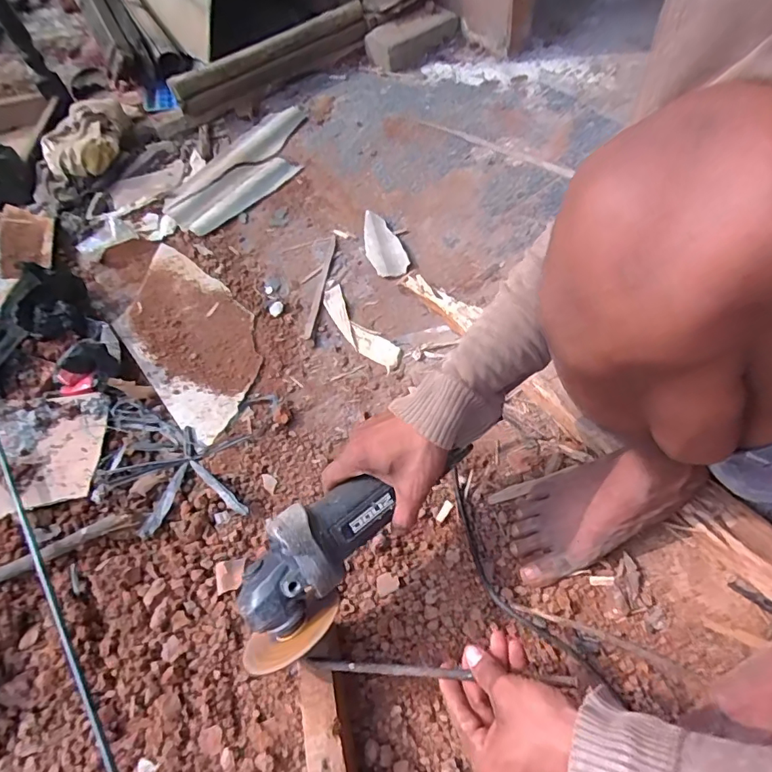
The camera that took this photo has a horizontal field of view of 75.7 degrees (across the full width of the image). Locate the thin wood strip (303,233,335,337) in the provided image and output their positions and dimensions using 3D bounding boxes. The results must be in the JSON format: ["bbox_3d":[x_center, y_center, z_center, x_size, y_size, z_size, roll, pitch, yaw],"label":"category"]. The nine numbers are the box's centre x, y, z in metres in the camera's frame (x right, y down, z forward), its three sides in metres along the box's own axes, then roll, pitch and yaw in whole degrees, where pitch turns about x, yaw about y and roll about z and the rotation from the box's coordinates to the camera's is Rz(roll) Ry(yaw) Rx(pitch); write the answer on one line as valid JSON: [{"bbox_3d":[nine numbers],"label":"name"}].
[{"bbox_3d":[-0.106,-0.169,0.828,0.015,0.006,0.228,-4,56,21],"label":"thin wood strip"}]

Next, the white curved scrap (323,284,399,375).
[{"bbox_3d":[-0.045,-0.093,0.767,0.047,0.010,0.187,-32,59,-18],"label":"white curved scrap"}]

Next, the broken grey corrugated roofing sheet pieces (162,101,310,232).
[{"bbox_3d":[-0.282,-0.453,1.025,0.192,0.033,0.393,33,63,24],"label":"broken grey corrugated roofing sheet pieces"}]

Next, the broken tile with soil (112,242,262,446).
[{"bbox_3d":[-0.317,-0.090,0.794,0.178,0.010,0.393,-35,60,-20],"label":"broken tile with soil"}]

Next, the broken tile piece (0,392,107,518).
[{"bbox_3d":[-0.480,0.082,0.661,0.194,0.014,0.177,-9,55,-7],"label":"broken tile piece"}]

